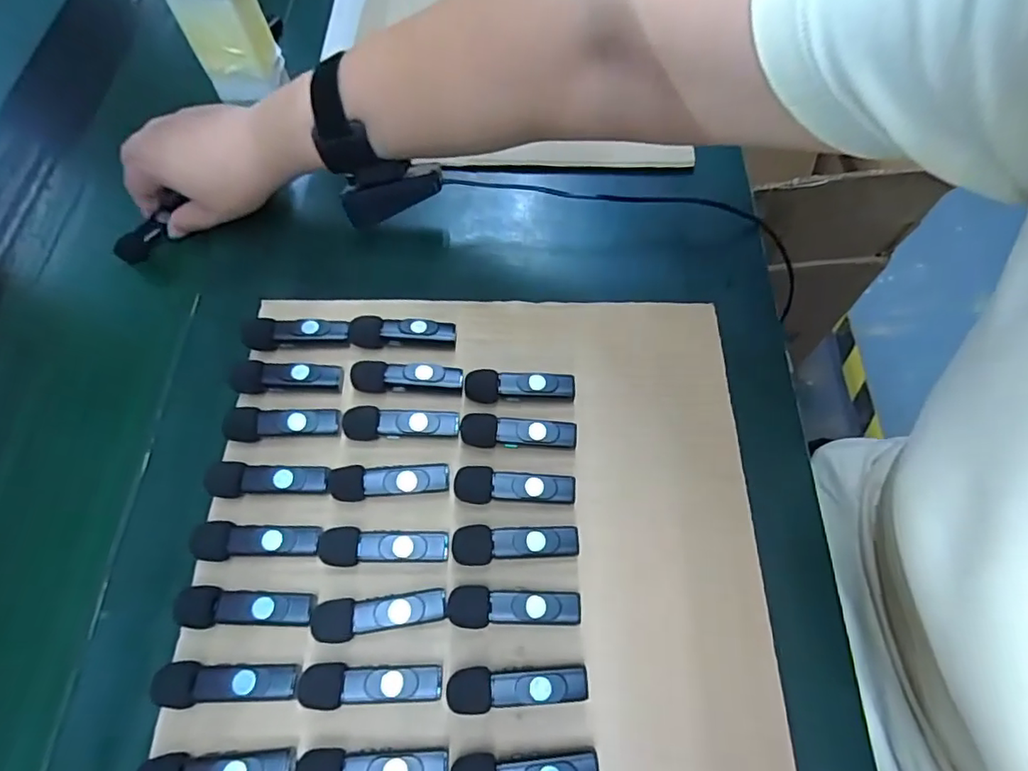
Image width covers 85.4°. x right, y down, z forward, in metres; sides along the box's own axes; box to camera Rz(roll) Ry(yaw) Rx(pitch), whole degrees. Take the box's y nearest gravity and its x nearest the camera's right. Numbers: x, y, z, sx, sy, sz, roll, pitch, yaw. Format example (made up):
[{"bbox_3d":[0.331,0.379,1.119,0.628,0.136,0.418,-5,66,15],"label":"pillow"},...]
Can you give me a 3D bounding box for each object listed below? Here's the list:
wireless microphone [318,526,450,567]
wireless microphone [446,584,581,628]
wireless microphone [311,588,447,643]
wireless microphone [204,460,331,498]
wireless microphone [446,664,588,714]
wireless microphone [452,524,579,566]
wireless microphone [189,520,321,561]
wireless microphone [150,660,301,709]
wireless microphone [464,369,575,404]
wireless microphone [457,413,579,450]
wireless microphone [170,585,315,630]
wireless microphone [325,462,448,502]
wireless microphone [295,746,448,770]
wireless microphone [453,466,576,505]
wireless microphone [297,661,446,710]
[{"bbox_3d":[-0.067,0.084,0.290,0.065,0.015,0.019,-1,63,1],"label":"wireless microphone"},{"bbox_3d":[0.000,0.111,0.278,0.065,0.014,0.019,1,64,3],"label":"wireless microphone"},{"bbox_3d":[-0.065,0.114,0.275,0.063,0.013,0.019,-6,63,-1],"label":"wireless microphone"},{"bbox_3d":[-0.134,0.053,0.304,0.064,0.016,0.018,1,64,3],"label":"wireless microphone"},{"bbox_3d":[0.002,0.142,0.262,0.064,0.014,0.019,-2,63,1],"label":"wireless microphone"},{"bbox_3d":[0.001,0.083,0.290,0.064,0.013,0.019,-1,63,2],"label":"wireless microphone"},{"bbox_3d":[-0.133,0.082,0.290,0.063,0.017,0.019,2,64,3],"label":"wireless microphone"},{"bbox_3d":[-0.134,0.140,0.261,0.064,0.014,0.018,-1,63,1],"label":"wireless microphone"},{"bbox_3d":[0.003,0.002,0.331,0.064,0.017,0.019,3,64,4],"label":"wireless microphone"},{"bbox_3d":[0.003,0.028,0.318,0.065,0.017,0.017,3,64,4],"label":"wireless microphone"},{"bbox_3d":[-0.131,0.111,0.275,0.065,0.017,0.018,1,64,3],"label":"wireless microphone"},{"bbox_3d":[-0.068,0.053,0.304,0.065,0.017,0.018,-2,63,1],"label":"wireless microphone"},{"bbox_3d":[-0.063,0.171,0.247,0.064,0.016,0.018,-2,63,1],"label":"wireless microphone"},{"bbox_3d":[0.001,0.056,0.305,0.065,0.013,0.018,3,64,4],"label":"wireless microphone"},{"bbox_3d":[-0.068,0.141,0.262,0.066,0.018,0.019,0,64,2],"label":"wireless microphone"}]

